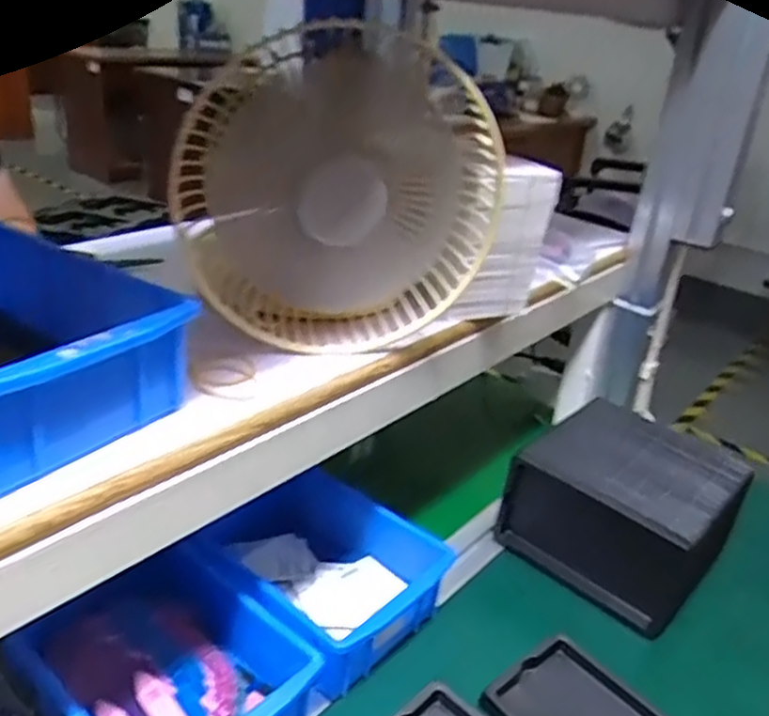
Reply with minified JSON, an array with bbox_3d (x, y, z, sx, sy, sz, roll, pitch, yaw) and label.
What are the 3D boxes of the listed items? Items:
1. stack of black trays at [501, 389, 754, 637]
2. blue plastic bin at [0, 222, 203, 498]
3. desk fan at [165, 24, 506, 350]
[{"bbox_3d":[0.221,0.129,0.668,0.168,0.105,0.165,24,33,33],"label":"stack of black trays"},{"bbox_3d":[-0.213,-0.005,0.385,0.200,0.080,0.125,21,31,28],"label":"blue plastic bin"},{"bbox_3d":[-0.031,-0.105,0.474,0.199,0.181,0.091,0,27,-10],"label":"desk fan"}]

